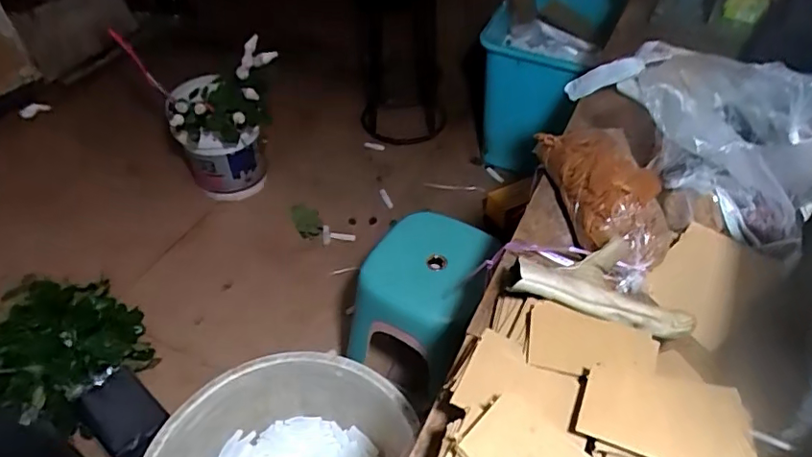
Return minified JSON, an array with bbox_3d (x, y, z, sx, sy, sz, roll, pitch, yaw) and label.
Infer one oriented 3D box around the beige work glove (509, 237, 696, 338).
[{"bbox_3d":[0.254,0.068,0.698,0.224,0.054,0.134,15,48,12],"label":"beige work glove"}]

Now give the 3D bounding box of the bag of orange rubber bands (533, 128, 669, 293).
[{"bbox_3d":[0.316,-0.058,0.861,0.140,0.085,0.313,-8,47,-10],"label":"bag of orange rubber bands"}]

